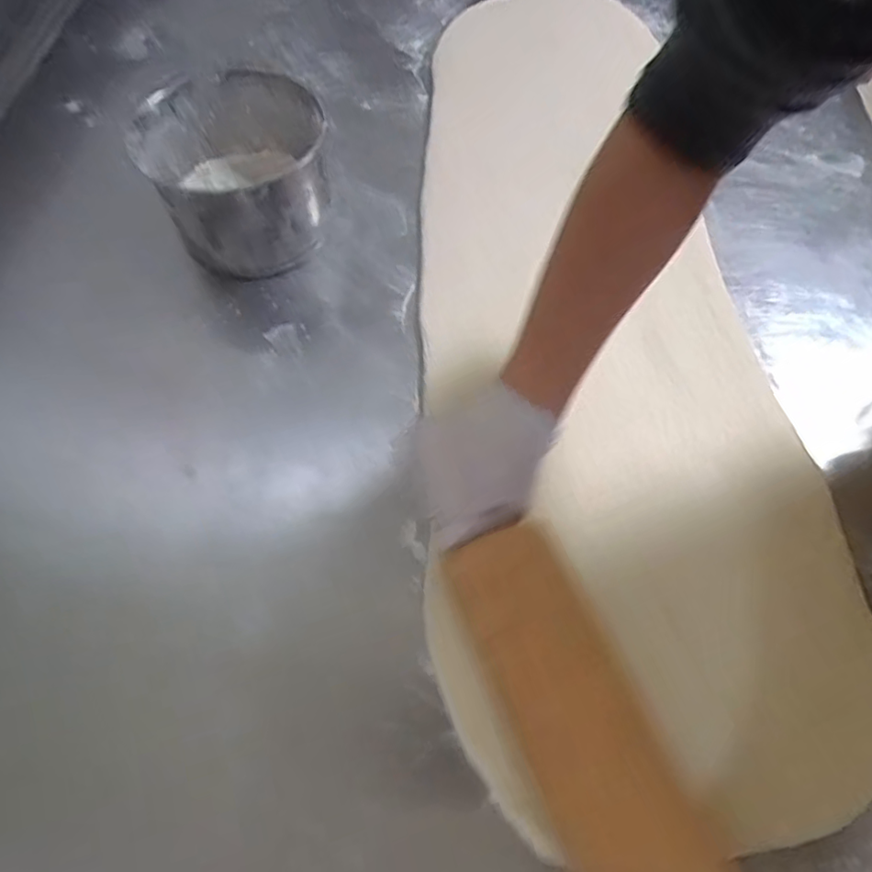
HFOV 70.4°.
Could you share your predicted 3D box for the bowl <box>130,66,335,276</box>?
[{"bbox_3d":[-0.191,-0.255,0.607,0.168,0.107,0.182,-15,62,-9],"label":"bowl"}]

